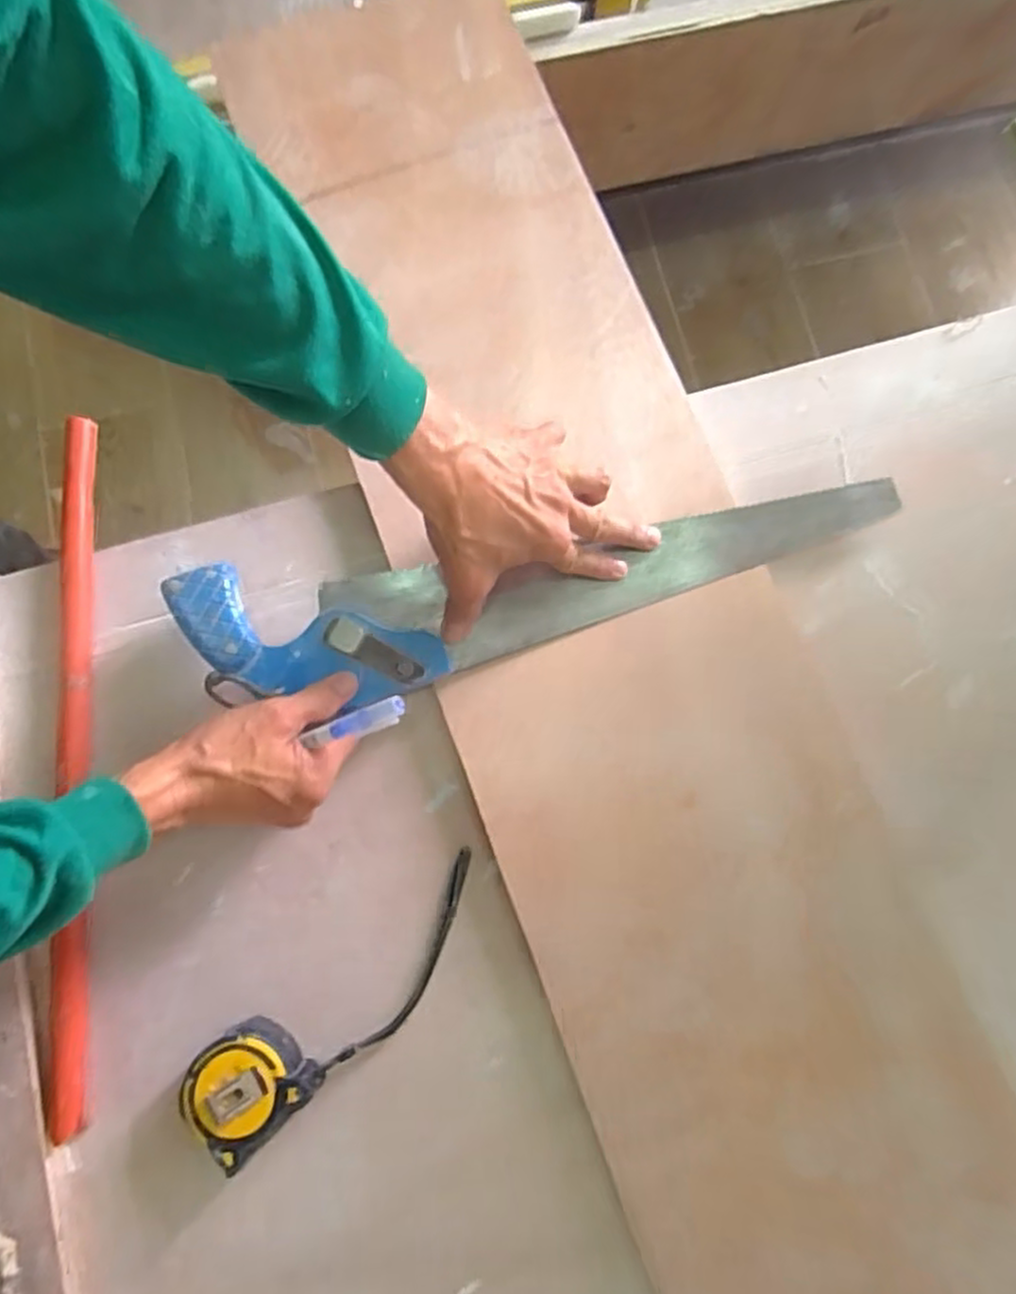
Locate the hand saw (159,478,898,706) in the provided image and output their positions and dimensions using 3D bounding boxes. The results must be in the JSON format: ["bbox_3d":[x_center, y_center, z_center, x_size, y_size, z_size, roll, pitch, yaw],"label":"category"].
[{"bbox_3d":[0.029,-0.044,0.507,0.484,0.021,0.100,-12,78,-6],"label":"hand saw"}]

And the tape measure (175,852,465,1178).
[{"bbox_3d":[-0.098,0.218,0.454,0.215,0.031,0.063,-39,82,-8],"label":"tape measure"}]

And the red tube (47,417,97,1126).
[{"bbox_3d":[-0.291,0.067,0.496,0.025,0.020,0.468,-6,79,-2],"label":"red tube"}]

